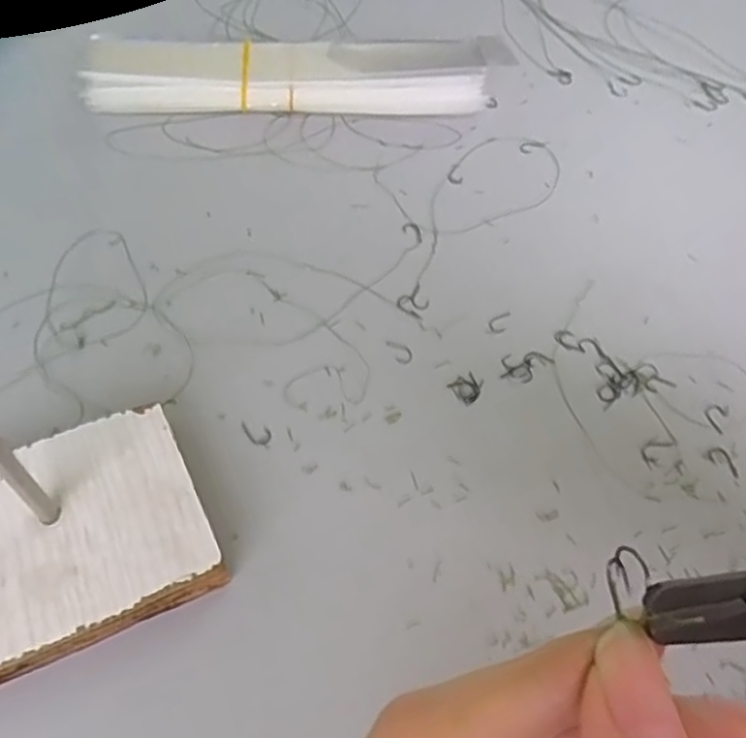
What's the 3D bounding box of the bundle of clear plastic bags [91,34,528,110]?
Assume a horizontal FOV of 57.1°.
[{"bbox_3d":[-0.039,-0.158,0.365,0.213,0.022,0.051,-2,59,-6],"label":"bundle of clear plastic bags"}]

